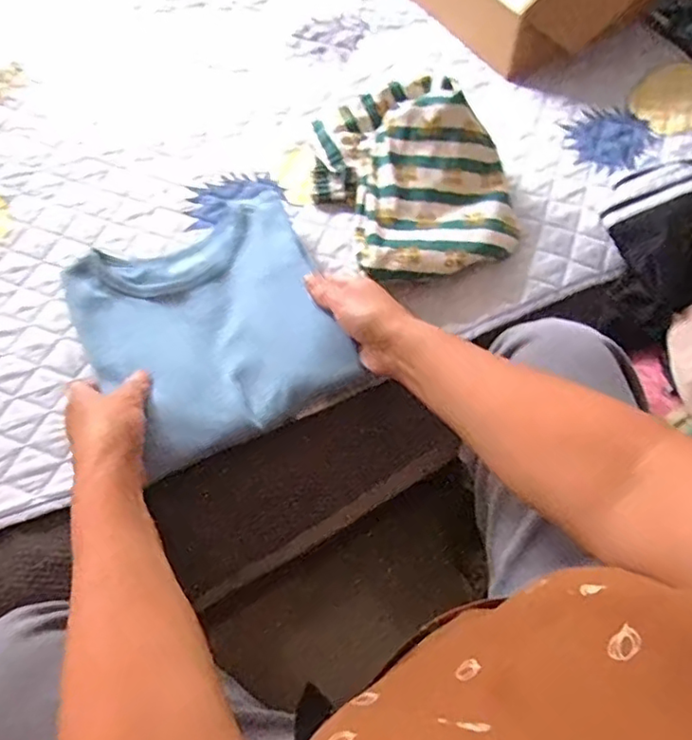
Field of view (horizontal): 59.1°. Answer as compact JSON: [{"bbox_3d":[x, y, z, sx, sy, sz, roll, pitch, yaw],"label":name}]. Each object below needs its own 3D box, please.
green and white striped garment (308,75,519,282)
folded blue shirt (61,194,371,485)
[{"bbox_3d":[0.070,-0.210,0.653,0.186,0.093,0.245,-19,65,-10],"label":"green and white striped garment"},{"bbox_3d":[-0.128,-0.048,0.584,0.227,0.033,0.240,-26,67,-14],"label":"folded blue shirt"}]

